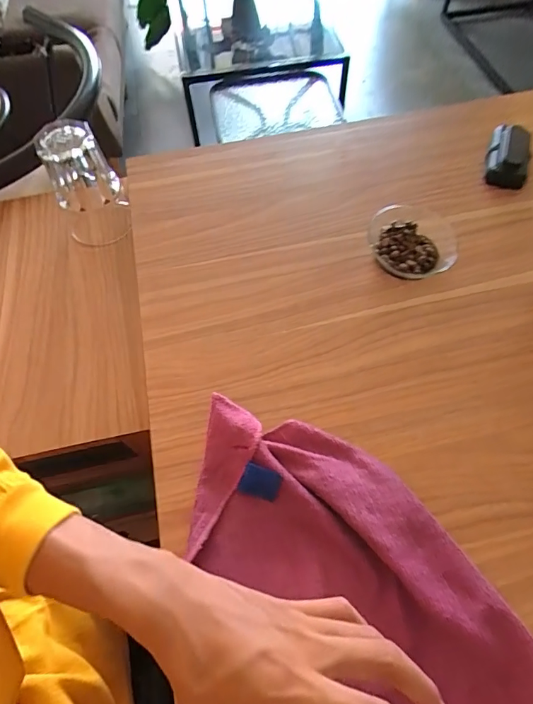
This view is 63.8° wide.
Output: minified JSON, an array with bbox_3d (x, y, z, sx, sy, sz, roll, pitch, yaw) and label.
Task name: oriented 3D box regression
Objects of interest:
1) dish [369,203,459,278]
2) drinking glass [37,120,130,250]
[{"bbox_3d":[0.173,-0.133,0.506,0.098,0.022,0.102,-1,61,2],"label":"dish"},{"bbox_3d":[-0.232,-0.214,0.549,0.086,0.126,0.085,-24,63,-11],"label":"drinking glass"}]

